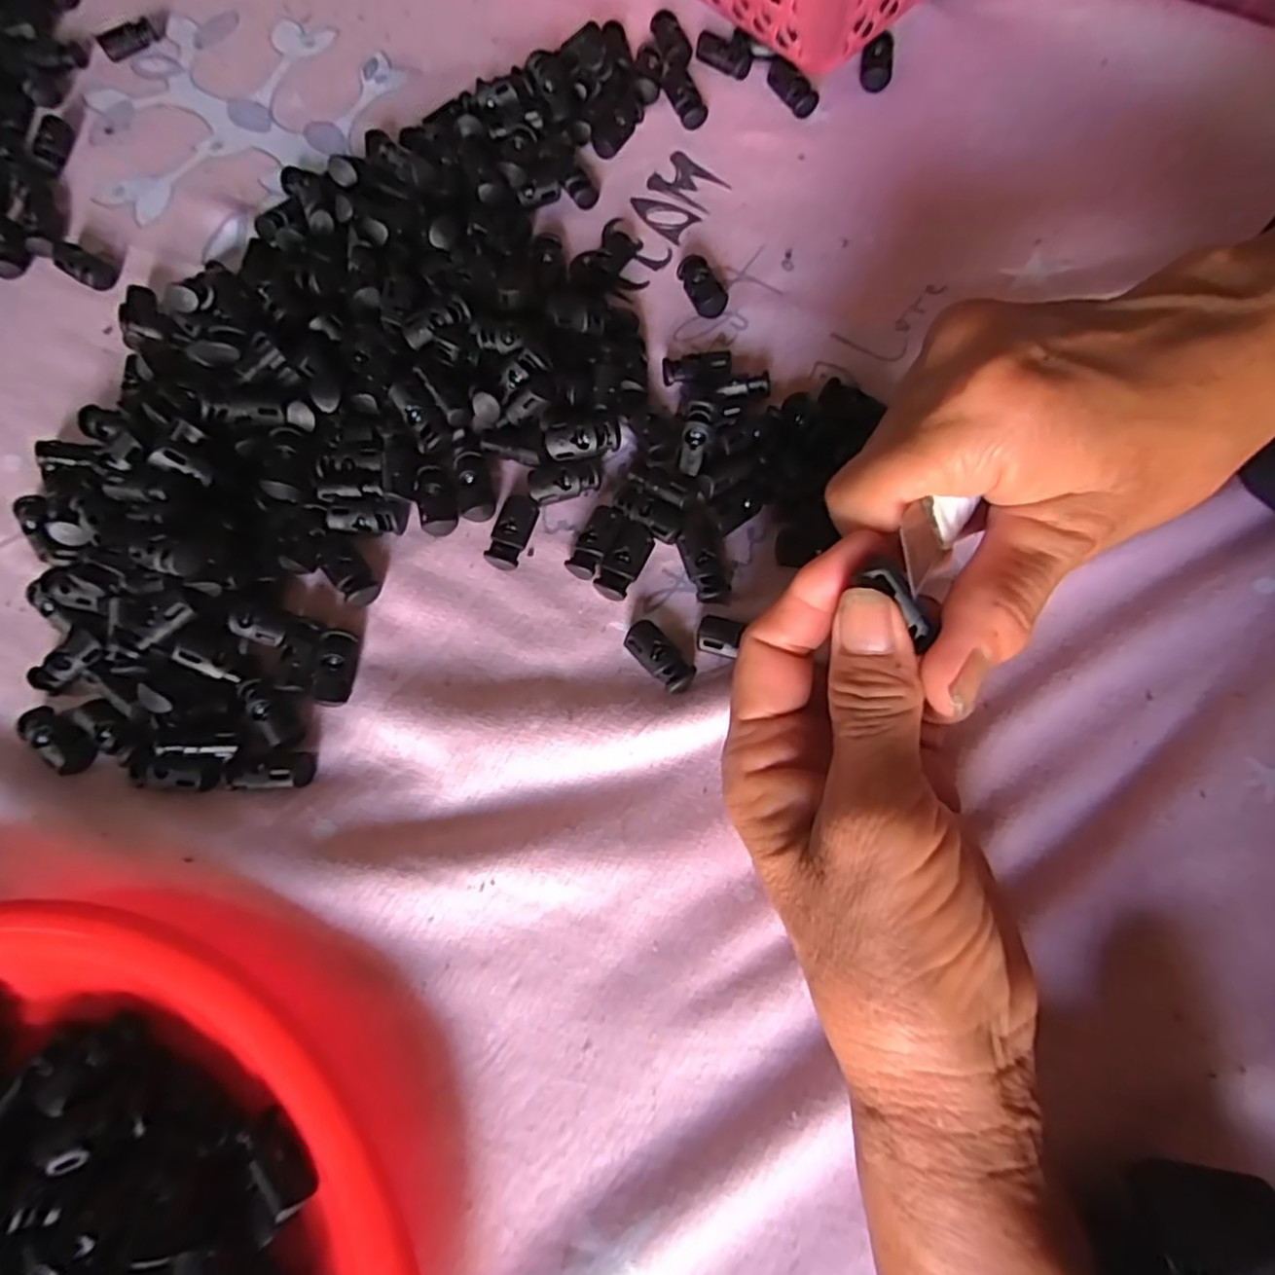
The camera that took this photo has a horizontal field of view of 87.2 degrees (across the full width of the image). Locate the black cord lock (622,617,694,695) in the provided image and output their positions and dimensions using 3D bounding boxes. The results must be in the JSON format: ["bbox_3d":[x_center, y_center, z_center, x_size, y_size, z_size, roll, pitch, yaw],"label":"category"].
[{"bbox_3d":[0.008,0.006,0.239,0.014,0.009,0.029,-43,75,-10],"label":"black cord lock"}]

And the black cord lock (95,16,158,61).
[{"bbox_3d":[-0.266,-0.312,0.349,0.029,0.009,0.012,-24,75,-5],"label":"black cord lock"}]

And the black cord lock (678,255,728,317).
[{"bbox_3d":[0.028,-0.148,0.283,0.015,0.008,0.028,-22,73,-4],"label":"black cord lock"}]

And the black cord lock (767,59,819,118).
[{"bbox_3d":[0.073,-0.260,0.317,0.011,0.010,0.031,-34,74,-7],"label":"black cord lock"}]

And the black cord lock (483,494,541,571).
[{"bbox_3d":[-0.047,-0.040,0.256,0.013,0.008,0.028,17,75,8],"label":"black cord lock"}]

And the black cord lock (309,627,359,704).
[{"bbox_3d":[-0.109,0.011,0.242,0.012,0.010,0.027,5,73,5],"label":"black cord lock"}]

